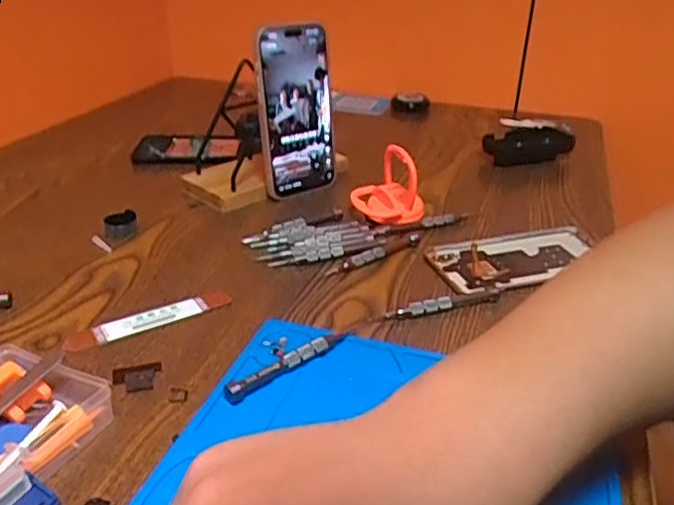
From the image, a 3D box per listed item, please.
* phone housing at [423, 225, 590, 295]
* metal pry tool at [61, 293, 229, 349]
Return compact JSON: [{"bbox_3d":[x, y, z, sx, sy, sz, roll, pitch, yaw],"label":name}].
[{"bbox_3d":[0.158,0.004,0.534,0.153,0.010,0.076,-7,30,-15],"label":"phone housing"},{"bbox_3d":[-0.132,0.047,0.451,0.116,0.004,0.020,-16,39,-28],"label":"metal pry tool"}]

